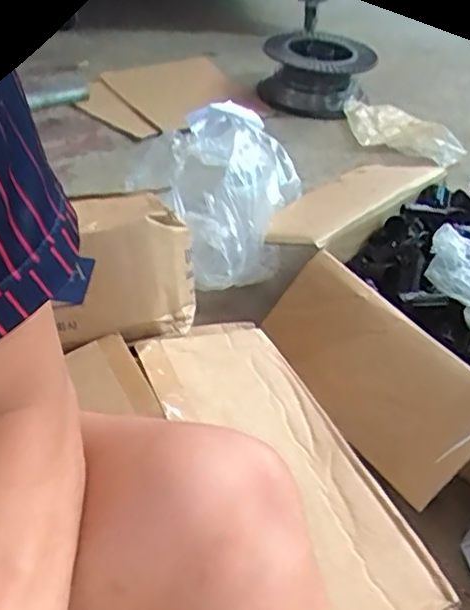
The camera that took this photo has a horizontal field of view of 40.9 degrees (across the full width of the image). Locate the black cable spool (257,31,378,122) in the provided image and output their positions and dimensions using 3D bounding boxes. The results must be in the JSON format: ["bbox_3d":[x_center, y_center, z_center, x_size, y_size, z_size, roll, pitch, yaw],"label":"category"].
[{"bbox_3d":[0.190,-0.541,1.470,0.250,0.118,0.267,9,41,3],"label":"black cable spool"}]

